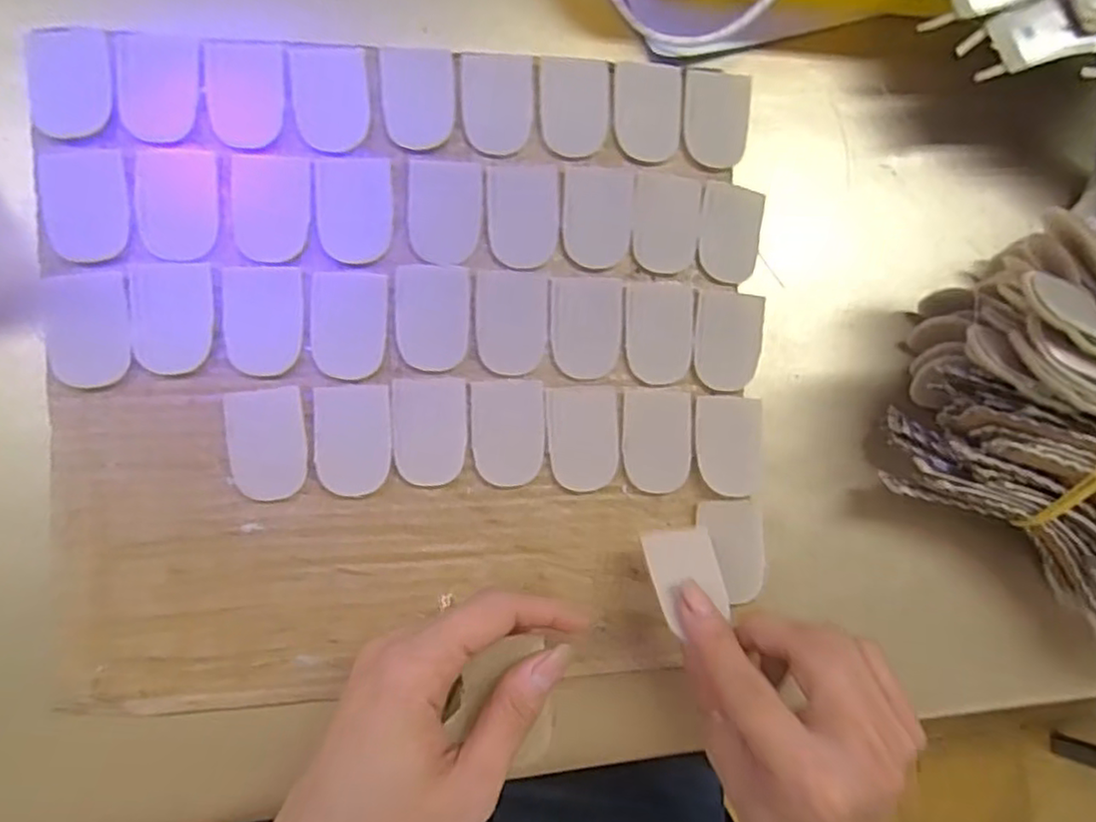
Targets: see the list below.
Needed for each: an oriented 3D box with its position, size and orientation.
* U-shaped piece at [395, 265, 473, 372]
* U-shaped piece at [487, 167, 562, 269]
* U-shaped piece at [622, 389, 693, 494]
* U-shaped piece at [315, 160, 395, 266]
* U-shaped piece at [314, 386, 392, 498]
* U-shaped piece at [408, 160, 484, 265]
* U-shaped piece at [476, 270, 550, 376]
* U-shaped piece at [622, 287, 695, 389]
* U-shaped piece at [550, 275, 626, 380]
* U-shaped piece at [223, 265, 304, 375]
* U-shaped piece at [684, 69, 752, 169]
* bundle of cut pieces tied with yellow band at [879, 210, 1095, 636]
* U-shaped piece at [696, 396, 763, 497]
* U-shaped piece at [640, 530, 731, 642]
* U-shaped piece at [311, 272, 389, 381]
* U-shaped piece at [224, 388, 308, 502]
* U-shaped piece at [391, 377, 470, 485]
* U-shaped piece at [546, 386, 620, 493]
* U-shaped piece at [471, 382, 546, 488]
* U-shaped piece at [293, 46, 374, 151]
[{"bbox_3d":[-0.051,-0.042,0.299,0.033,0.004,0.046,3,86,-8],"label":"U-shaped piece"},{"bbox_3d":[-0.011,-0.089,0.306,0.033,0.004,0.046,0,87,-8],"label":"U-shaped piece"},{"bbox_3d":[0.051,0.014,0.311,0.033,0.004,0.046,2,86,-8],"label":"U-shaped piece"},{"bbox_3d":[-0.085,-0.089,0.296,0.032,0.004,0.046,0,87,-8],"label":"U-shaped piece"},{"bbox_3d":[-0.085,0.013,0.291,0.031,0.004,0.047,-2,87,-8],"label":"U-shaped piece"},{"bbox_3d":[-0.046,-0.090,0.302,0.032,0.004,0.047,1,87,-8],"label":"U-shaped piece"},{"bbox_3d":[-0.016,-0.040,0.304,0.032,0.004,0.047,1,86,-8],"label":"U-shaped piece"},{"bbox_3d":[0.053,-0.036,0.313,0.033,0.004,0.045,2,86,-8],"label":"U-shaped piece"},{"bbox_3d":[0.019,-0.039,0.308,0.033,0.004,0.046,1,87,-8],"label":"U-shaped piece"},{"bbox_3d":[-0.123,-0.039,0.289,0.032,0.004,0.046,-1,87,-8],"label":"U-shaped piece"},{"bbox_3d":[0.082,-0.142,0.324,0.032,0.004,0.045,4,86,-8],"label":"U-shaped piece"},{"bbox_3d":[0.239,0.023,0.297,0.181,0.092,0.108,39,82,-4],"label":"bundle of cut pieces tied with yellow band"},{"bbox_3d":[0.086,0.016,0.315,0.032,0.005,0.046,3,86,-8],"label":"U-shaped piece"},{"bbox_3d":[0.059,0.069,0.279,0.031,0.004,0.041,-5,61,-19],"label":"U-shaped piece"},{"bbox_3d":[-0.087,-0.038,0.294,0.031,0.004,0.046,2,86,-8],"label":"U-shaped piece"},{"bbox_3d":[-0.120,0.014,0.286,0.030,0.005,0.047,-6,88,-8],"label":"U-shaped piece"},{"bbox_3d":[-0.052,0.009,0.295,0.032,0.004,0.046,-1,87,-8],"label":"U-shaped piece"},{"bbox_3d":[0.017,0.013,0.305,0.032,0.004,0.046,-3,87,-8],"label":"U-shaped piece"},{"bbox_3d":[-0.017,0.010,0.300,0.032,0.004,0.046,-2,87,-8],"label":"U-shaped piece"},{"bbox_3d":[-0.096,-0.139,0.296,0.032,0.004,0.045,-3,87,-8],"label":"U-shaped piece"}]

